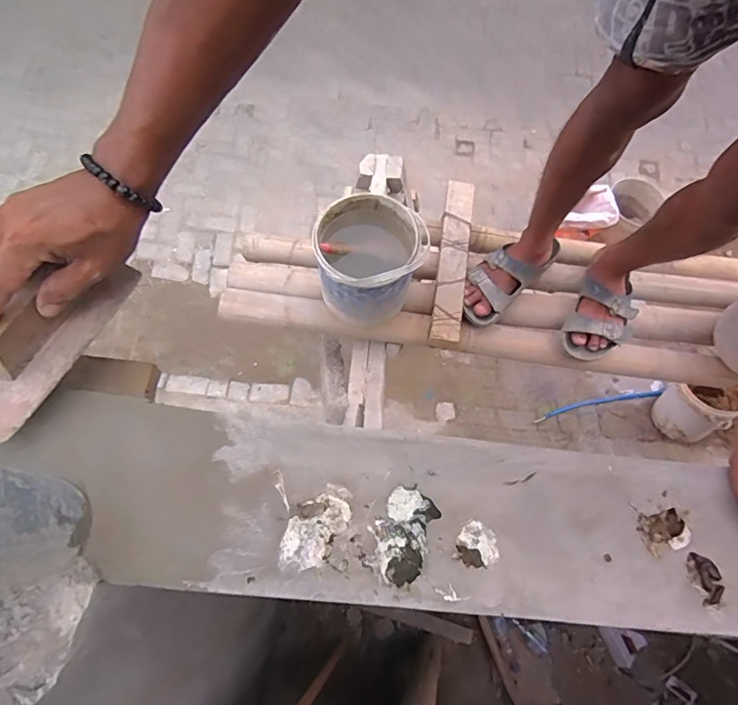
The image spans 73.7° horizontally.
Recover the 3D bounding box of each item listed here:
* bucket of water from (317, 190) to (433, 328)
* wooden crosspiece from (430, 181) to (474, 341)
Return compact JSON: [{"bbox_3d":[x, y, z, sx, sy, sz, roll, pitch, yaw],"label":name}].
[{"bbox_3d":[-0.005,-0.168,0.922,0.176,0.234,0.187,1,71,-2],"label":"bucket of water"},{"bbox_3d":[0.175,-0.197,1.019,0.058,0.020,0.372,9,70,0],"label":"wooden crosspiece"}]

